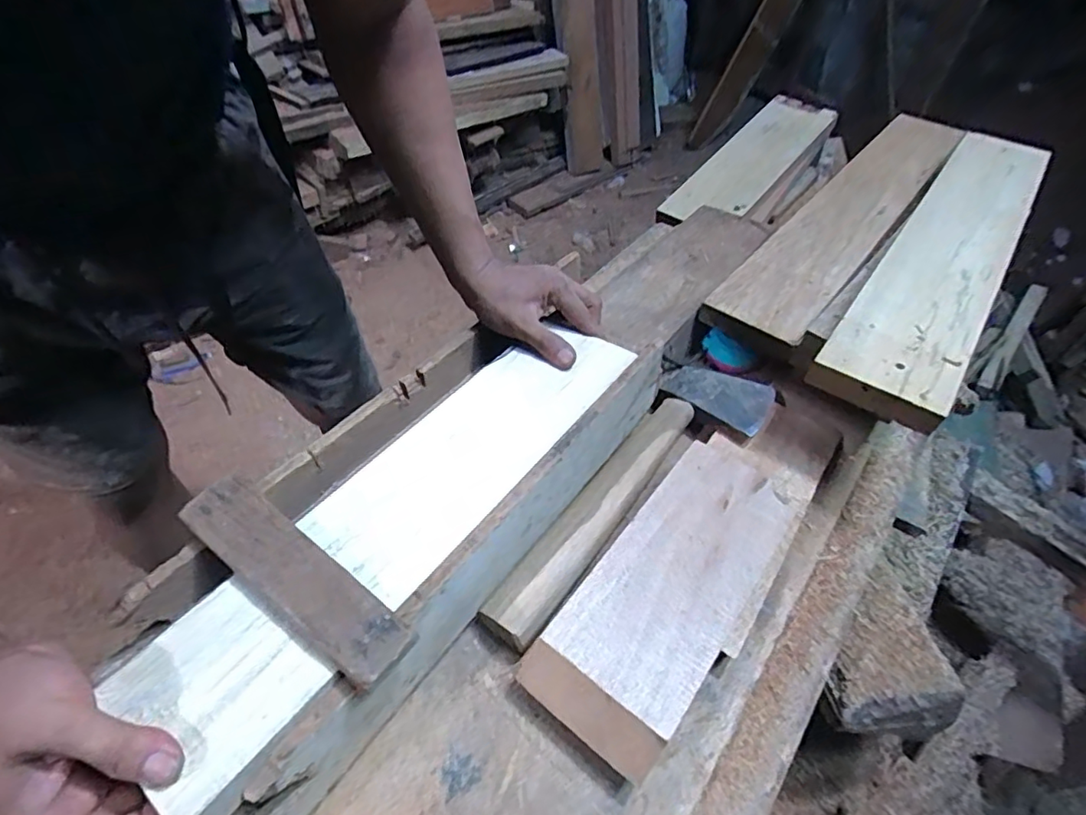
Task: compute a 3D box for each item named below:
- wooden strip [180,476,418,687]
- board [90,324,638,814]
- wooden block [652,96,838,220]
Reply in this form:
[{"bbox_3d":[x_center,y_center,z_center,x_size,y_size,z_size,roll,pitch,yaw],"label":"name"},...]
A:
[{"bbox_3d":[-0.161,0.103,0.364,0.185,0.019,0.044,34,57,21],"label":"wooden strip"},{"bbox_3d":[-0.091,0.060,0.437,0.106,0.025,0.431,31,51,19],"label":"board"},{"bbox_3d":[0.313,-0.375,0.871,0.113,0.021,0.368,31,62,24],"label":"wooden block"}]

